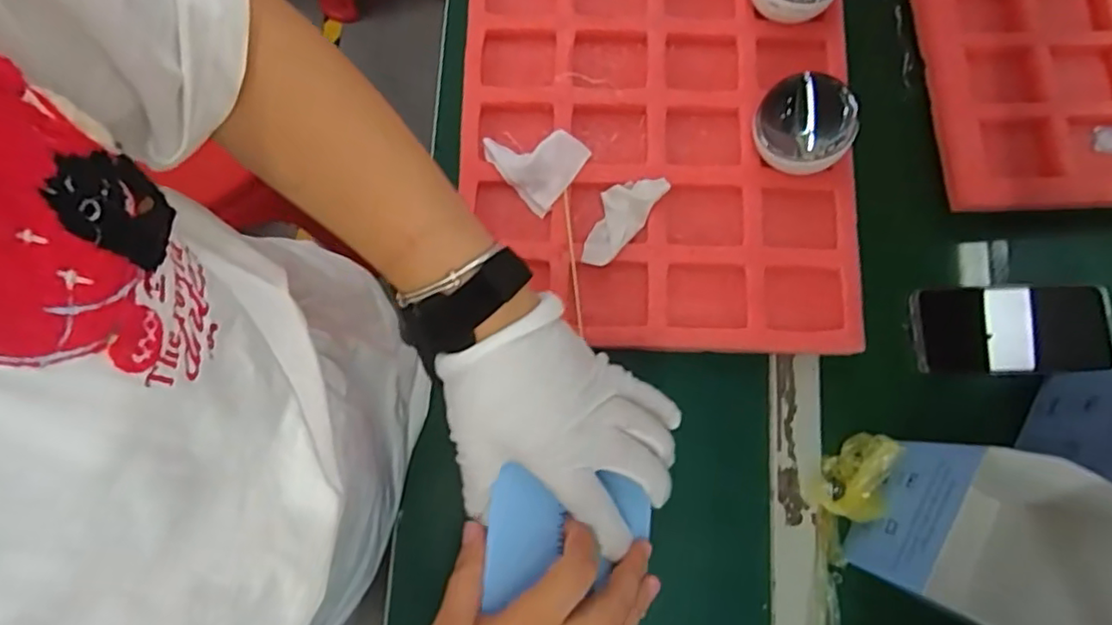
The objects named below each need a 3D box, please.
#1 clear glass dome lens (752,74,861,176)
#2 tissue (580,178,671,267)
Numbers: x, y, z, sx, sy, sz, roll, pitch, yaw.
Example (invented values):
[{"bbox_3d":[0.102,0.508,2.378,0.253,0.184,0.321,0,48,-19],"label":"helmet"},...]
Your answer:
[{"bbox_3d":[0.193,-0.146,0.489,0.068,0.070,0.074,4,79,0],"label":"clear glass dome lens"},{"bbox_3d":[0.050,-0.079,0.507,0.040,0.013,0.088,35,81,6],"label":"tissue"}]

